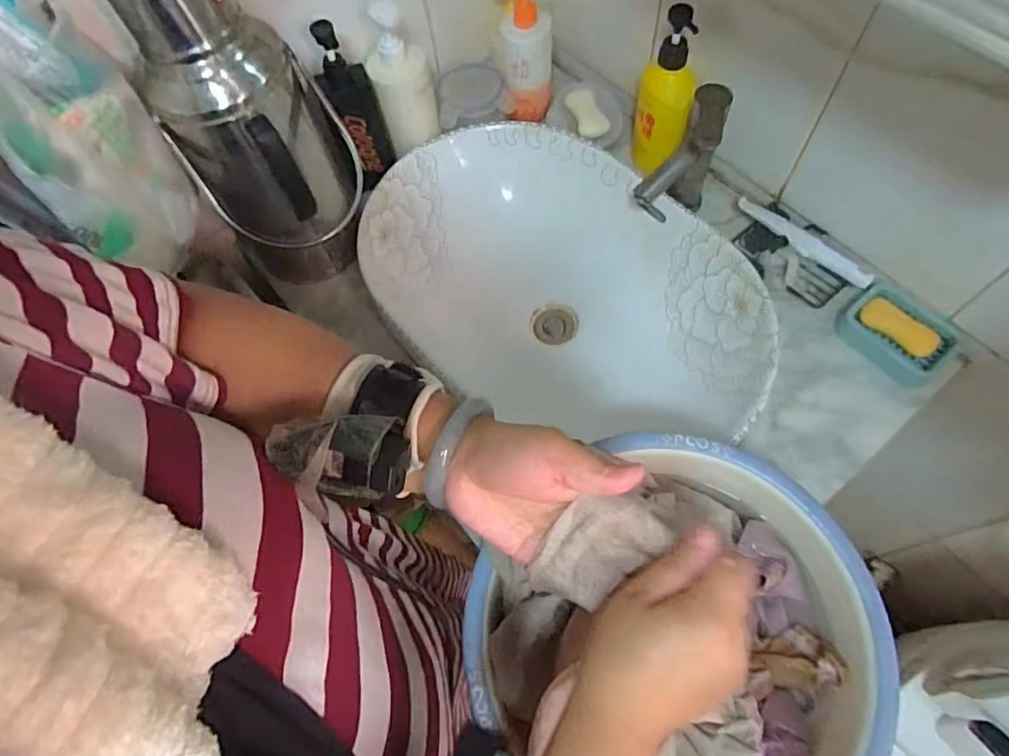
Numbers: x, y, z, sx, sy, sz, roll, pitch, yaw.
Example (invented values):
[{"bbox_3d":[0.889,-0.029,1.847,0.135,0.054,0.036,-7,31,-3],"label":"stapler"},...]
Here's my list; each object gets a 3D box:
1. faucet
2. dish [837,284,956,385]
[{"bbox_3d":[0.221,-0.260,0.731,0.068,0.153,0.133,27,70,14],"label":"faucet"},{"bbox_3d":[0.470,-0.053,0.697,0.082,0.028,0.120,-37,69,-13],"label":"dish"}]

